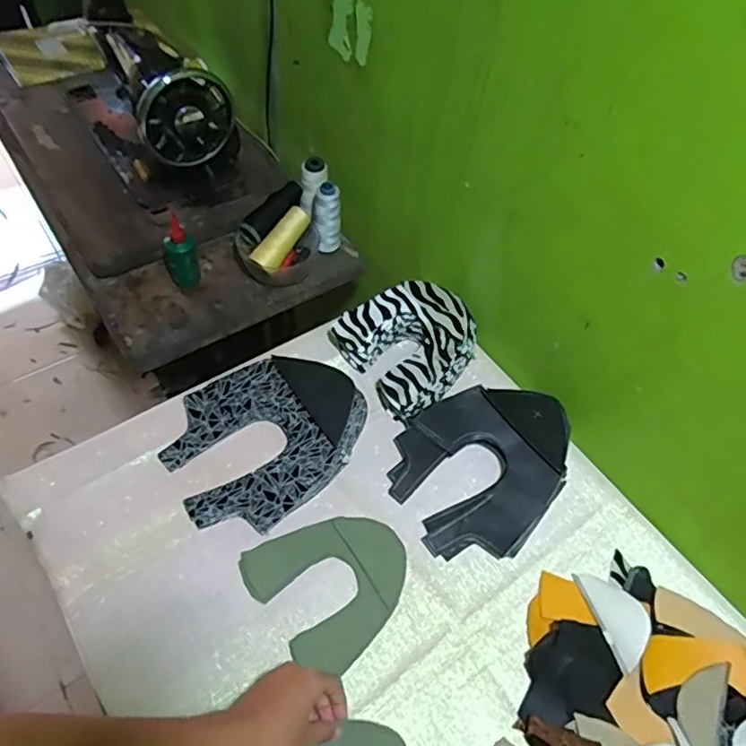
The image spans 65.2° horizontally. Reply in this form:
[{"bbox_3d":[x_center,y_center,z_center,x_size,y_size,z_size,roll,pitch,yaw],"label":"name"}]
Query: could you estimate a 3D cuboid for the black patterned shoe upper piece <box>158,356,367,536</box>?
[{"bbox_3d":[-0.133,0.070,0.714,0.193,0.063,0.246,40,60,20],"label":"black patterned shoe upper piece"}]

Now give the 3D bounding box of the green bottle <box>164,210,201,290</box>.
[{"bbox_3d":[-0.281,-0.174,0.849,0.044,0.098,0.040,-20,59,-19],"label":"green bottle"}]

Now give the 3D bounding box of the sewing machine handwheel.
[{"bbox_3d":[-0.264,-0.361,0.827,0.130,0.137,0.026,-24,61,-21],"label":"sewing machine handwheel"}]

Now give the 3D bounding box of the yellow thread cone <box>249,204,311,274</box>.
[{"bbox_3d":[-0.134,-0.197,0.875,0.037,0.041,0.112,32,76,18],"label":"yellow thread cone"}]

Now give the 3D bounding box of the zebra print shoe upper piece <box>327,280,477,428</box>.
[{"bbox_3d":[0.055,-0.044,0.795,0.160,0.070,0.169,-31,63,-25],"label":"zebra print shoe upper piece"}]

